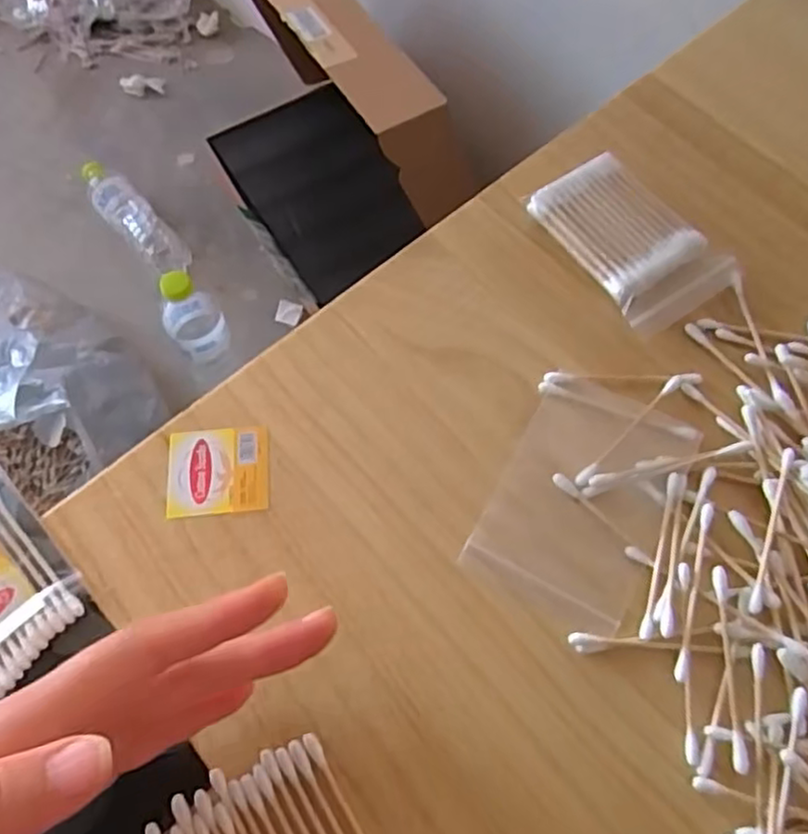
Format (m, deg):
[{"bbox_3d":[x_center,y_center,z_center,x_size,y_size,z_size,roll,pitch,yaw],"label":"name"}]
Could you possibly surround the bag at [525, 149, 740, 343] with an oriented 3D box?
[{"bbox_3d":[0.110,-0.086,0.331,0.057,0.015,0.090,-31,71,-12],"label":"bag"}]

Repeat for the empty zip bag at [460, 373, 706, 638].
[{"bbox_3d":[0.075,0.034,0.285,0.068,0.004,0.101,28,70,11],"label":"empty zip bag"}]

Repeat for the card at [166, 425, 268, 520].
[{"bbox_3d":[-0.081,0.023,0.292,0.042,0.004,0.039,-5,67,-2],"label":"card"}]

